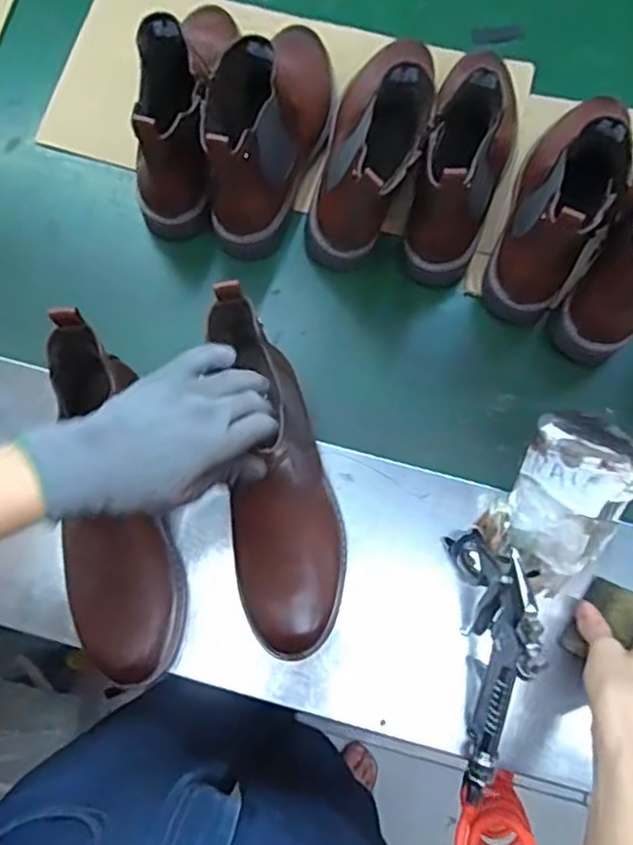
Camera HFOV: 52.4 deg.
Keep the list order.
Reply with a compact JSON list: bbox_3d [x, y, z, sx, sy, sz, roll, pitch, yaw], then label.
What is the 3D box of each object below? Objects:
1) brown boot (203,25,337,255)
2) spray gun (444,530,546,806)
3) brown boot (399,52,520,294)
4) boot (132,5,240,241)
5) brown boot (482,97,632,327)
[{"bbox_3d":[-0.040,-0.321,0.650,0.082,0.153,0.258,19,75,4],"label":"brown boot"},{"bbox_3d":[0.135,0.200,0.505,0.046,0.099,0.205,3,87,-1],"label":"spray gun"},{"bbox_3d":[0.162,-0.286,0.630,0.080,0.158,0.265,21,75,5],"label":"brown boot"},{"bbox_3d":[-0.133,-0.345,0.651,0.090,0.145,0.268,2,75,0],"label":"boot"},{"bbox_3d":[0.249,-0.233,0.627,0.090,0.186,0.245,21,75,5],"label":"brown boot"}]

